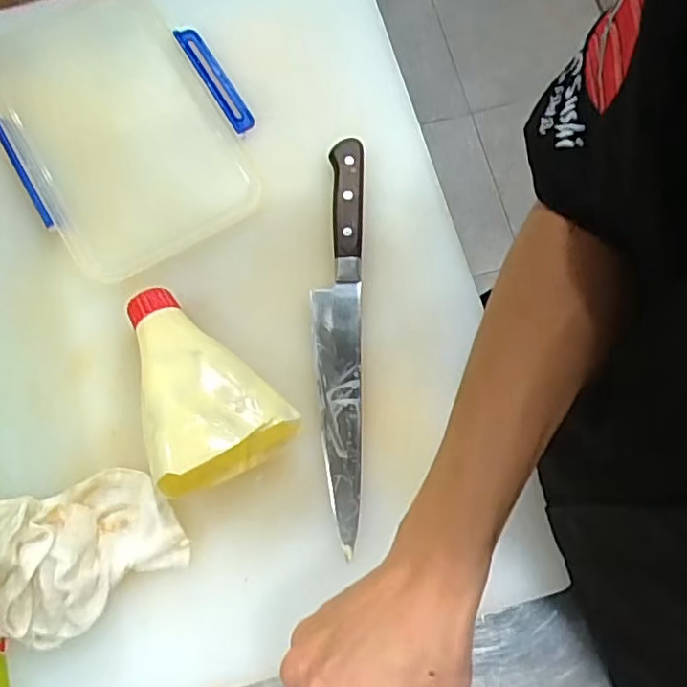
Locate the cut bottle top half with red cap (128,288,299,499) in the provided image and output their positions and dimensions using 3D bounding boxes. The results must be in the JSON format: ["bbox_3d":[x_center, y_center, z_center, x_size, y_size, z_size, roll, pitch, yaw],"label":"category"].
[{"bbox_3d":[-0.104,0.021,0.431,0.090,0.072,0.141,-30,77,-6],"label":"cut bottle top half with red cap"}]

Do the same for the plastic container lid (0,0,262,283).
[{"bbox_3d":[-0.178,-0.180,0.507,0.182,0.018,0.232,-30,77,-6],"label":"plastic container lid"}]

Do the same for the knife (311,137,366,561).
[{"bbox_3d":[-0.004,-0.008,0.471,0.036,0.018,0.307,1,76,1],"label":"knife"}]

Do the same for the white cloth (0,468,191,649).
[{"bbox_3d":[-0.181,0.138,0.417,0.125,0.053,0.104,-25,77,-5],"label":"white cloth"}]

